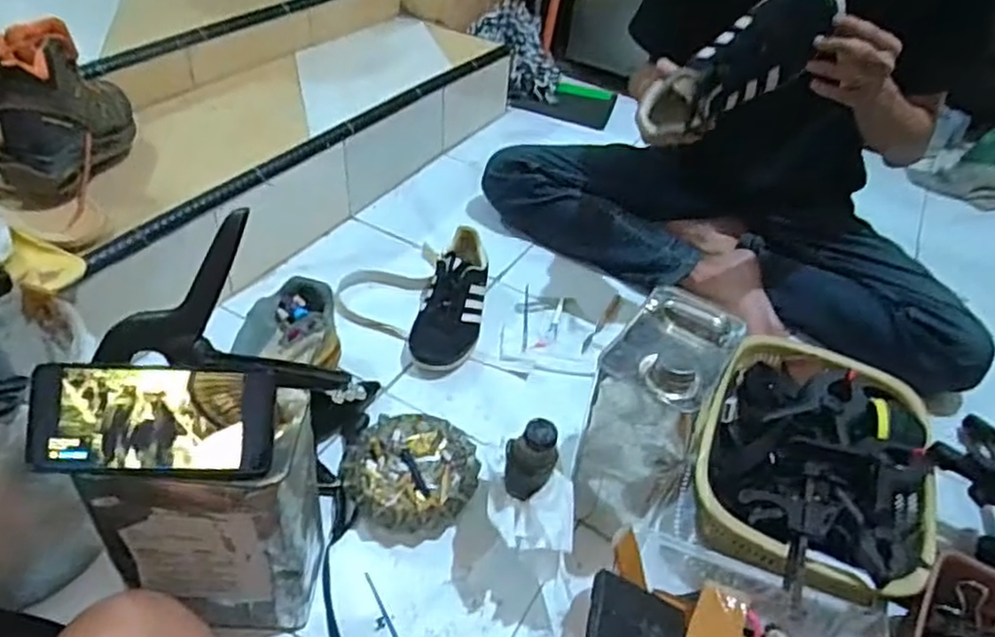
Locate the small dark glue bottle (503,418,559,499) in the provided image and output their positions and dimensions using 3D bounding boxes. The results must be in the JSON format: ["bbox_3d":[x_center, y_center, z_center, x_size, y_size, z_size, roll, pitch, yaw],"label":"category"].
[{"bbox_3d":[0.032,0.134,0.676,0.038,0.092,0.035,-19,47,-27],"label":"small dark glue bottle"}]

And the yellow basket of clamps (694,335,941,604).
[{"bbox_3d":[0.365,0.173,0.809,0.236,0.108,0.358,22,43,17],"label":"yellow basket of clamps"}]

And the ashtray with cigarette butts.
[{"bbox_3d":[-0.099,0.174,0.789,0.145,0.034,0.145,4,41,-4],"label":"ashtray with cigarette butts"}]

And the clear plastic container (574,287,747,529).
[{"bbox_3d":[0.167,0.110,0.757,0.114,0.245,0.158,22,43,17],"label":"clear plastic container"}]

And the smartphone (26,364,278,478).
[{"bbox_3d":[-0.251,0.076,0.512,0.164,0.080,0.008,3,-3,-12],"label":"smartphone"}]

